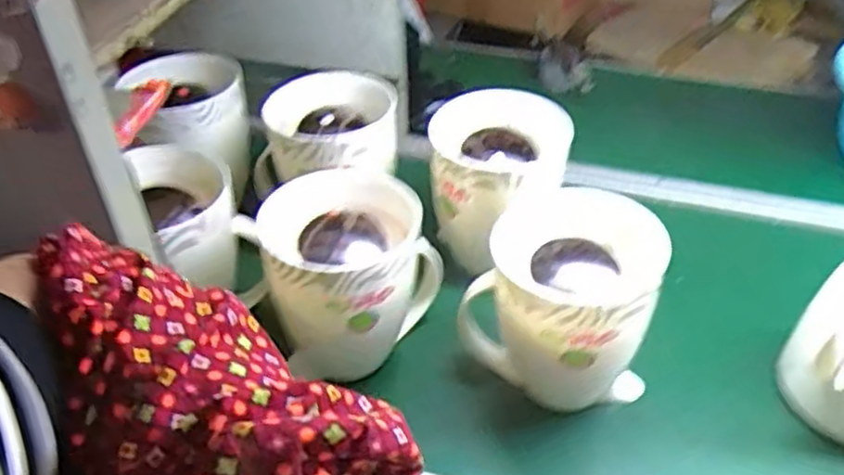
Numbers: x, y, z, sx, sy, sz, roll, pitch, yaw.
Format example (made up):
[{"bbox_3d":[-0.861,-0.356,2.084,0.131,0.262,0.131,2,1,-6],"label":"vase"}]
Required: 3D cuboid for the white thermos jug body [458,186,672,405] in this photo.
[{"bbox_3d":[0.129,0.067,0.656,0.136,0.186,0.135,-24,45,-26],"label":"white thermos jug body"}]

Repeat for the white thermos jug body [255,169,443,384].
[{"bbox_3d":[-0.058,0.038,0.659,0.159,0.156,0.117,-8,41,-9],"label":"white thermos jug body"}]

